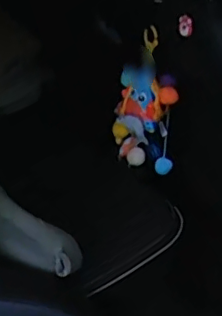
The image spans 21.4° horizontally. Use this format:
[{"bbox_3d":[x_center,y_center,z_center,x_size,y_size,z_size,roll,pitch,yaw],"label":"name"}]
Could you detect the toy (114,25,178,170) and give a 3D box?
[{"bbox_3d":[0.093,-0.123,1.513,0.158,0.353,0.113,4,28,2],"label":"toy"}]

